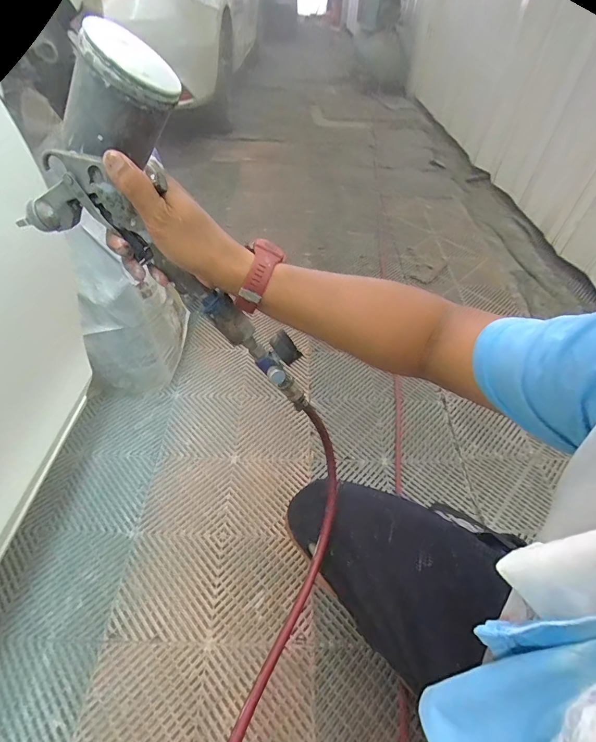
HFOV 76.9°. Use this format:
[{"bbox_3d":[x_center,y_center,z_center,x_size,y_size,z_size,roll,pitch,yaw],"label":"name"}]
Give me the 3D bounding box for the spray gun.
[{"bbox_3d":[-0.107,-0.099,0.400,0.140,0.395,0.112,-10,36,38],"label":"spray gun"}]

